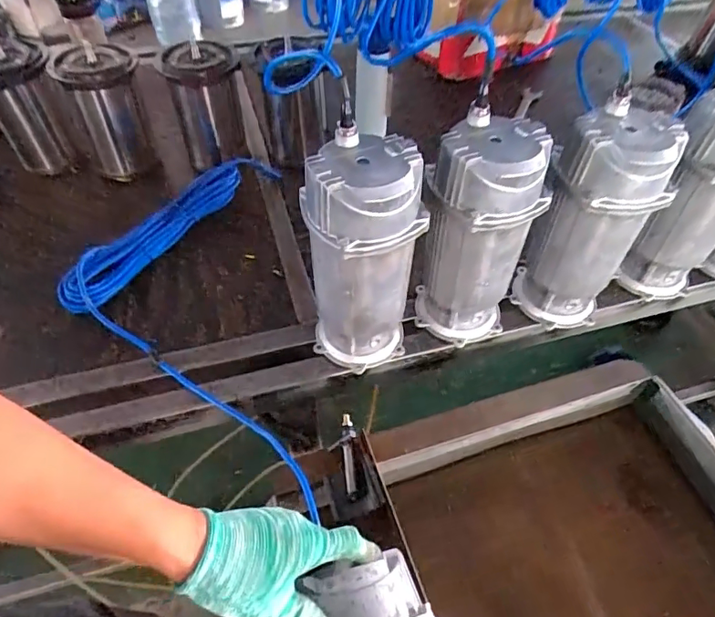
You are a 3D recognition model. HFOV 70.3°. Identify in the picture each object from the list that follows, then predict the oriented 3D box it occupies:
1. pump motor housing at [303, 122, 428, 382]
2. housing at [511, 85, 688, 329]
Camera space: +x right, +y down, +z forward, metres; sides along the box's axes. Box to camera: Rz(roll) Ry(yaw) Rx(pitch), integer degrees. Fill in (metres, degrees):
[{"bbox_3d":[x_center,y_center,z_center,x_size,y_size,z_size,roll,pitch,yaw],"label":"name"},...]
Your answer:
[{"bbox_3d":[0.005,-0.052,0.633,0.130,0.292,0.109,-8,51,-9],"label":"pump motor housing"},{"bbox_3d":[0.311,-0.105,0.687,0.126,0.295,0.104,4,50,1],"label":"housing"}]

